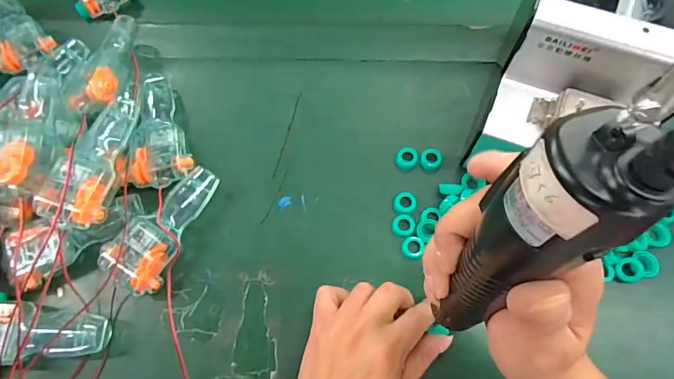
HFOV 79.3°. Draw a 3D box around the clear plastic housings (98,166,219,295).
[{"bbox_3d":[-0.152,0.034,0.373,0.054,0.028,0.118,33,72,15],"label":"clear plastic housings"}]

